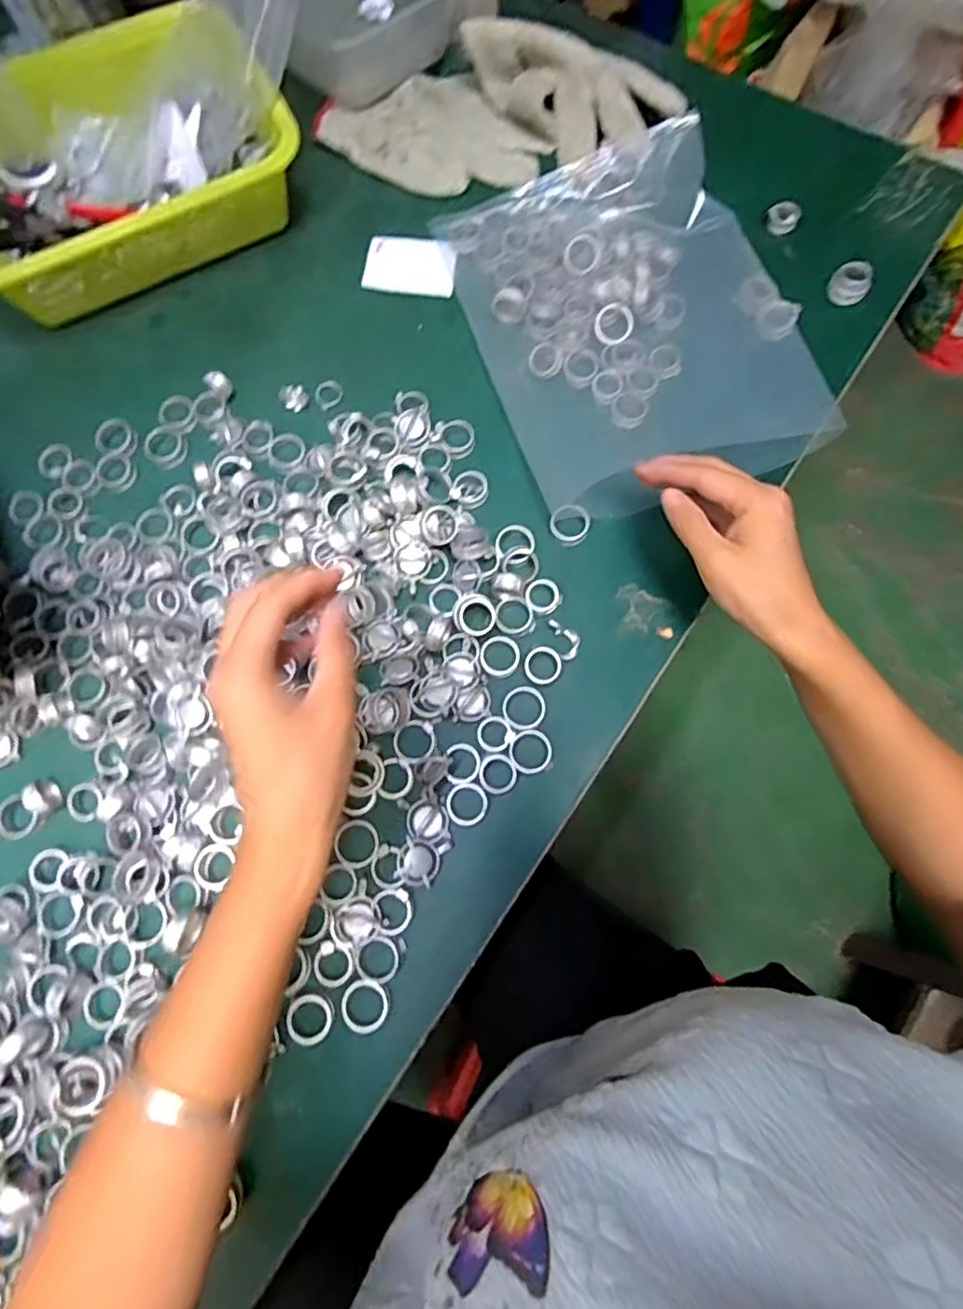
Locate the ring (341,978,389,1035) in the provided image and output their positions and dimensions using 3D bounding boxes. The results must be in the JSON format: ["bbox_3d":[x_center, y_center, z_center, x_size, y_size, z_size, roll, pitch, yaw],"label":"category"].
[{"bbox_3d":[-0.068,0.204,0.361,0.026,0.008,0.028,0,76,1],"label":"ring"}]

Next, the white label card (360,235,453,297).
[{"bbox_3d":[-0.058,-0.318,0.506,0.075,0.004,0.052,11,80,8],"label":"white label card"}]

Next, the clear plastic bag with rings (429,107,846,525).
[{"bbox_3d":[0.108,-0.259,0.461,0.215,0.026,0.302,-18,76,-3],"label":"clear plastic bag with rings"}]

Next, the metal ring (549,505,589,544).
[{"bbox_3d":[0.062,-0.091,0.430,0.027,0.008,0.025,0,76,1],"label":"metal ring"}]

